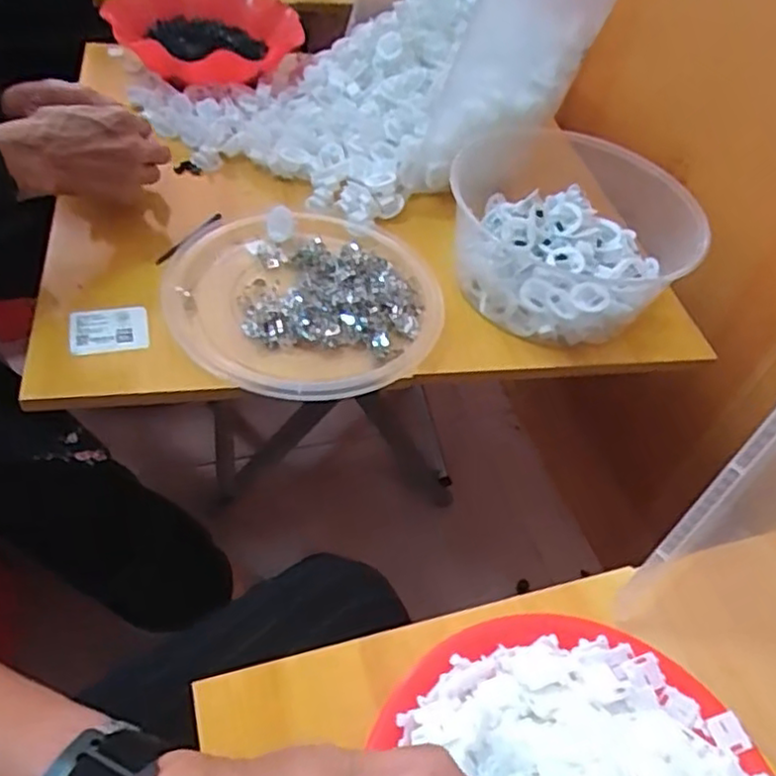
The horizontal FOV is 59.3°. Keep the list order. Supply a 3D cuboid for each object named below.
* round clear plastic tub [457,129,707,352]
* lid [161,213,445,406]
[{"bbox_3d":[0.175,-0.158,0.666,0.231,0.089,0.245,3,47,-4],"label":"round clear plastic tub"},{"bbox_3d":[-0.068,-0.077,0.600,0.234,0.024,0.222,3,47,-4],"label":"lid"}]

